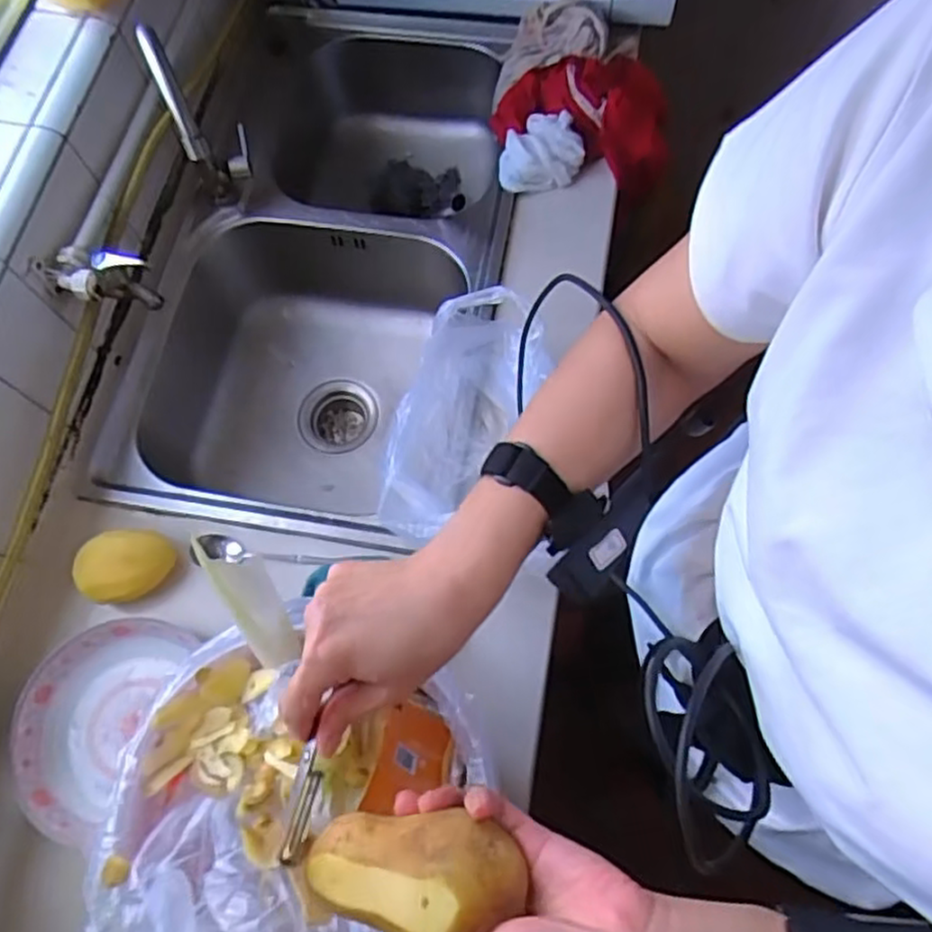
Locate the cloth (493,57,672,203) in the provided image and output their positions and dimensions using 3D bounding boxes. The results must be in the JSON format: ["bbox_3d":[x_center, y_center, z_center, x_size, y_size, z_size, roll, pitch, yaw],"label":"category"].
[{"bbox_3d":[0.164,-0.456,0.912,0.220,0.077,0.177,29,72,14],"label":"cloth"}]

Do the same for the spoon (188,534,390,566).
[{"bbox_3d":[-0.189,0.087,0.739,0.192,0.019,0.029,0,67,3],"label":"spoon"}]

